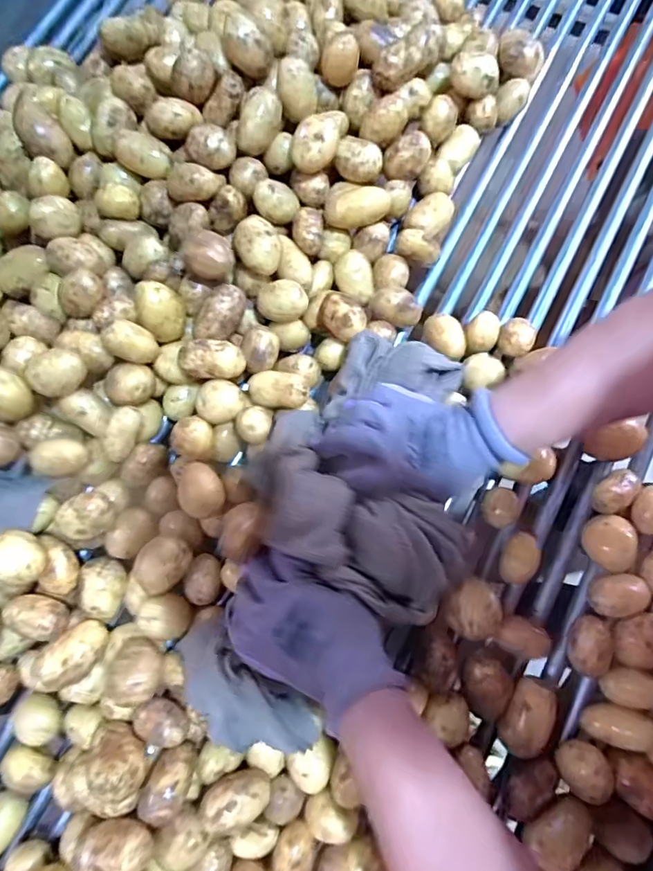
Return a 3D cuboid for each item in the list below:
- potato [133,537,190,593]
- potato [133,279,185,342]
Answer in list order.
[{"bbox_3d":[-0.138,0.109,0.418,0.035,0.032,0.047,42,79,10],"label":"potato"},{"bbox_3d":[-0.148,-0.110,0.438,0.039,0.044,0.035,-32,77,-8],"label":"potato"}]

